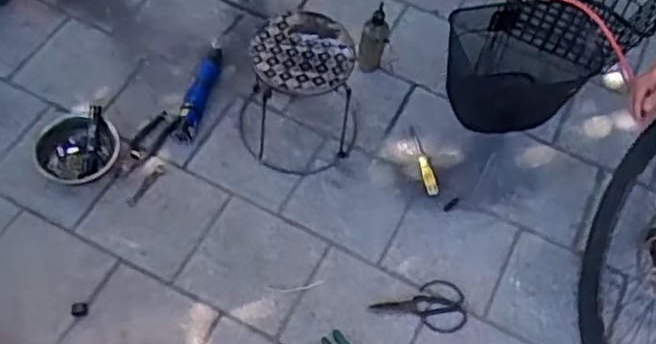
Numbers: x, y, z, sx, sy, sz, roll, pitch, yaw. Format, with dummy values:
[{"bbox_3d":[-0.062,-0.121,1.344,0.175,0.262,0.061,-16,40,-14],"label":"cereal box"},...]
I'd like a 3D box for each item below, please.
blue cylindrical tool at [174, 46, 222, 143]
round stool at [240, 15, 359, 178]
[{"bbox_3d":[-0.314,-0.189,1.633,0.061,0.040,0.255,13,61,4],"label":"blue cylindrical tool"},{"bbox_3d":[-0.072,-0.178,1.523,0.236,0.277,0.221,-10,62,-10],"label":"round stool"}]

